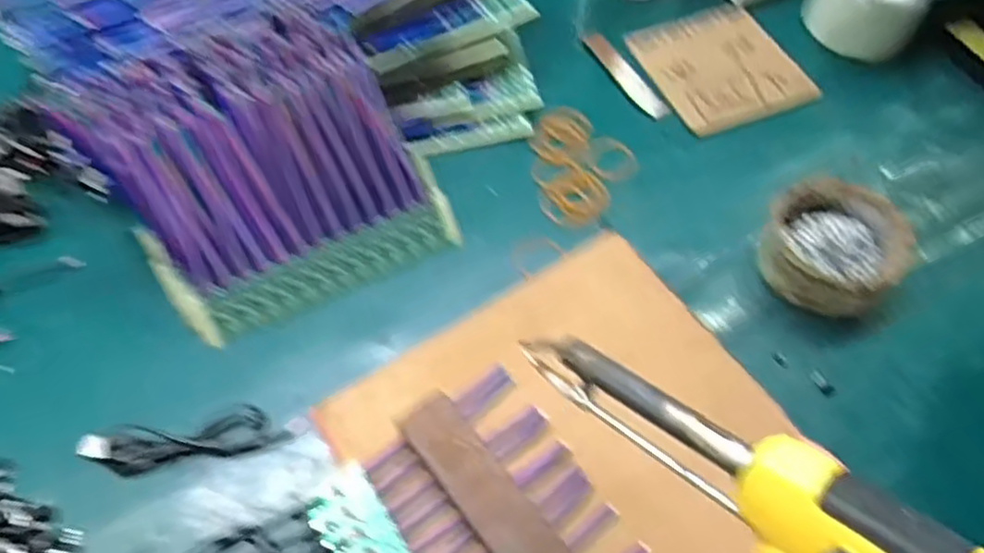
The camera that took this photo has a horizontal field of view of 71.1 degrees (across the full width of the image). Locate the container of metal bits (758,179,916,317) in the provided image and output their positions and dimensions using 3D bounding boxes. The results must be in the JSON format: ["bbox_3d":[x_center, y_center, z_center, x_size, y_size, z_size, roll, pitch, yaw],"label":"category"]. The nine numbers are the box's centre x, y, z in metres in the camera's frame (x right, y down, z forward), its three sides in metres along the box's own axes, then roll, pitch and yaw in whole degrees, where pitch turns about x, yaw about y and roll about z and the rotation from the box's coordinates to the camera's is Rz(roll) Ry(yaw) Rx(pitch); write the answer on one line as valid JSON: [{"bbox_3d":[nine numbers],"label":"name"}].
[{"bbox_3d":[0.213,-0.018,0.435,0.080,0.036,0.080,1,57,-1],"label":"container of metal bits"}]

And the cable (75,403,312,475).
[{"bbox_3d":[-0.164,0.088,0.380,0.116,0.011,0.025,-11,58,-8],"label":"cable"}]

